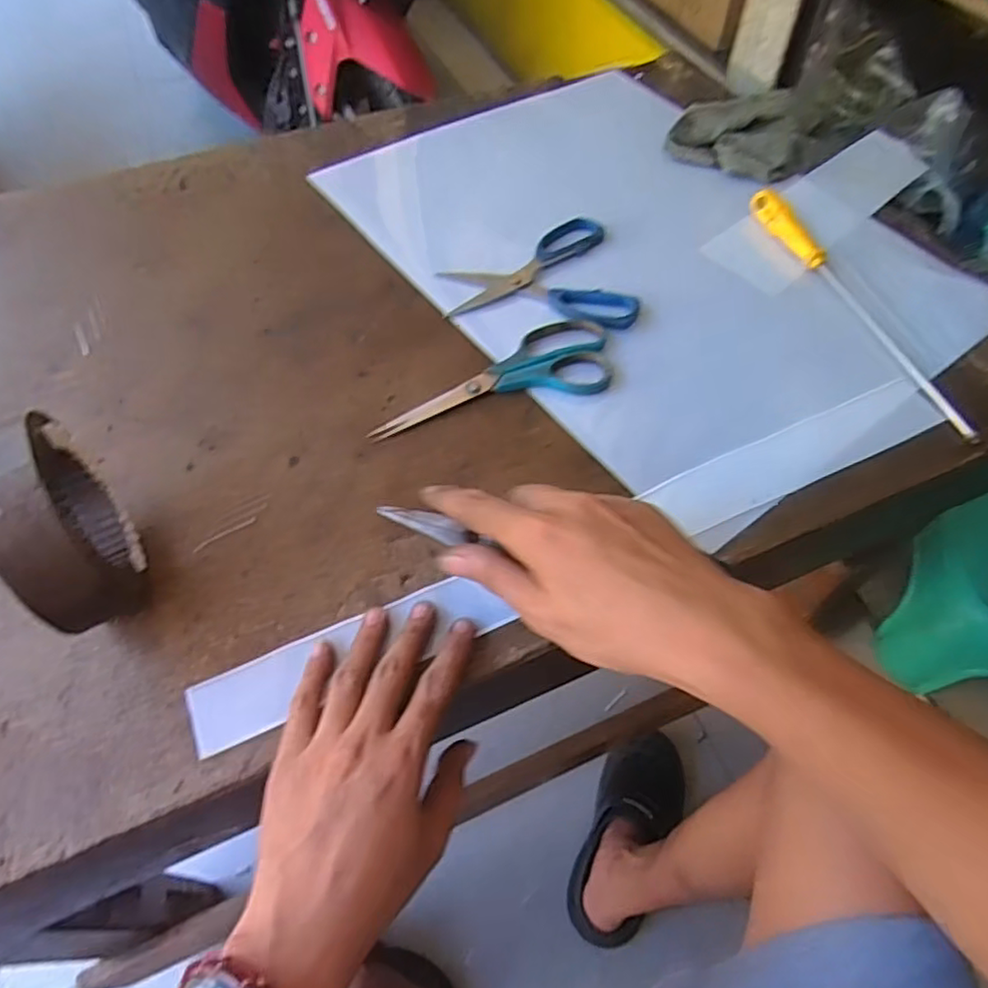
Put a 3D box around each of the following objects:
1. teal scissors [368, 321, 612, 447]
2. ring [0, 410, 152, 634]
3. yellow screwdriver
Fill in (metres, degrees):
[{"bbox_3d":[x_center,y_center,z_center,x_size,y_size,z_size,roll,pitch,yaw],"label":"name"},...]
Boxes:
[{"bbox_3d":[-0.001,-0.090,0.506,0.198,0.009,0.070,-18,58,-11],"label":"teal scissors"},{"bbox_3d":[-0.241,0.022,0.369,0.042,0.126,0.116,-29,61,-18],"label":"ring"},{"bbox_3d":[0.306,-0.165,0.545,0.023,0.025,0.297,-17,58,-11],"label":"yellow screwdriver"}]

